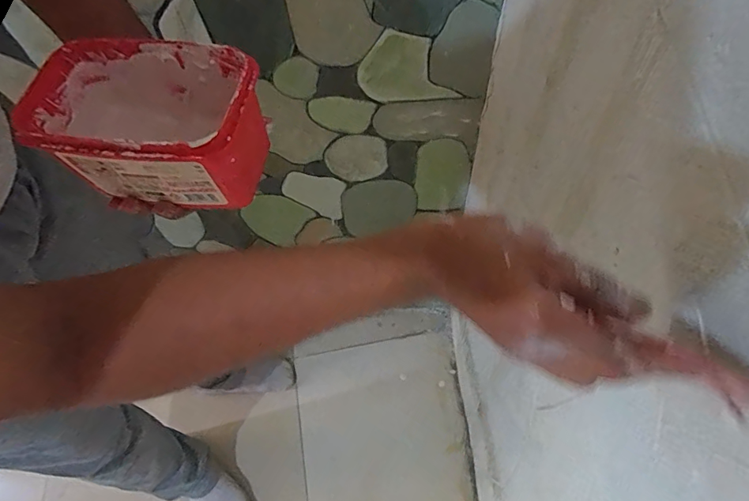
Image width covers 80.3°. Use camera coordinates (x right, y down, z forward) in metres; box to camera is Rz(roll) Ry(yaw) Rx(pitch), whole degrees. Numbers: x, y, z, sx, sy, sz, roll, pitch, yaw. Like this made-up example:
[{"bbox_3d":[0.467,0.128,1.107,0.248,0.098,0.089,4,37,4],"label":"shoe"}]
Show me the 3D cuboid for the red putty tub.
[{"bbox_3d":[-0.166,-0.091,0.340,0.157,0.087,0.098,7,57,7],"label":"red putty tub"}]

